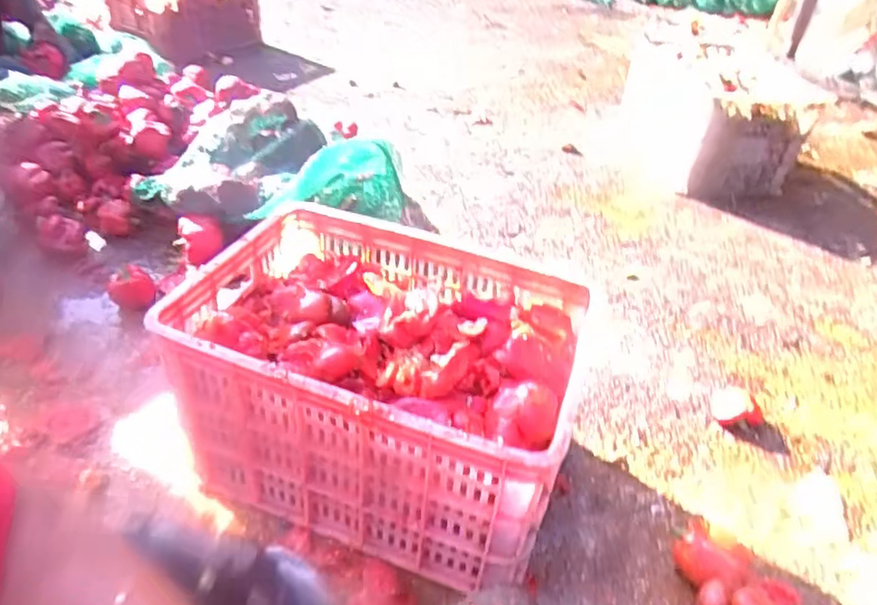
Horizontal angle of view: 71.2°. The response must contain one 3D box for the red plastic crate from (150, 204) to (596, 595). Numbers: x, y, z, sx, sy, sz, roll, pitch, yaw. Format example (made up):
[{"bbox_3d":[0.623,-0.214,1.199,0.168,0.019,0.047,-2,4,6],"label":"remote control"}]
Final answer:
[{"bbox_3d":[-0.073,0.097,0.875,0.503,0.271,0.368,16,40,13],"label":"red plastic crate"}]

